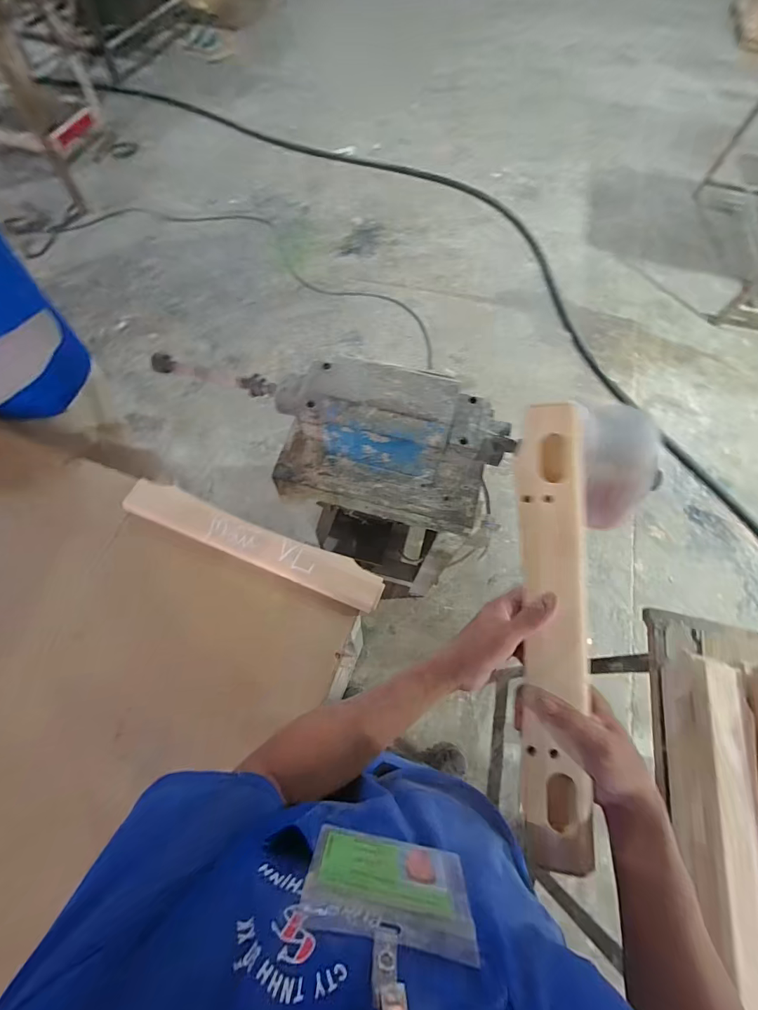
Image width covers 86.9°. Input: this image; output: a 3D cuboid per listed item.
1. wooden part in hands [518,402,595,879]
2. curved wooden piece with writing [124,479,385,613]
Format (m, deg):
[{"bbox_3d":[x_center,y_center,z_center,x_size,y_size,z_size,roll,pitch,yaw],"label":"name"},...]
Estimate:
[{"bbox_3d":[0.192,0.127,0.435,0.066,0.026,0.480,2,83,-2],"label":"wooden part in hands"},{"bbox_3d":[-0.226,0.064,0.715,0.487,0.033,0.070,22,67,7],"label":"curved wooden piece with writing"}]

